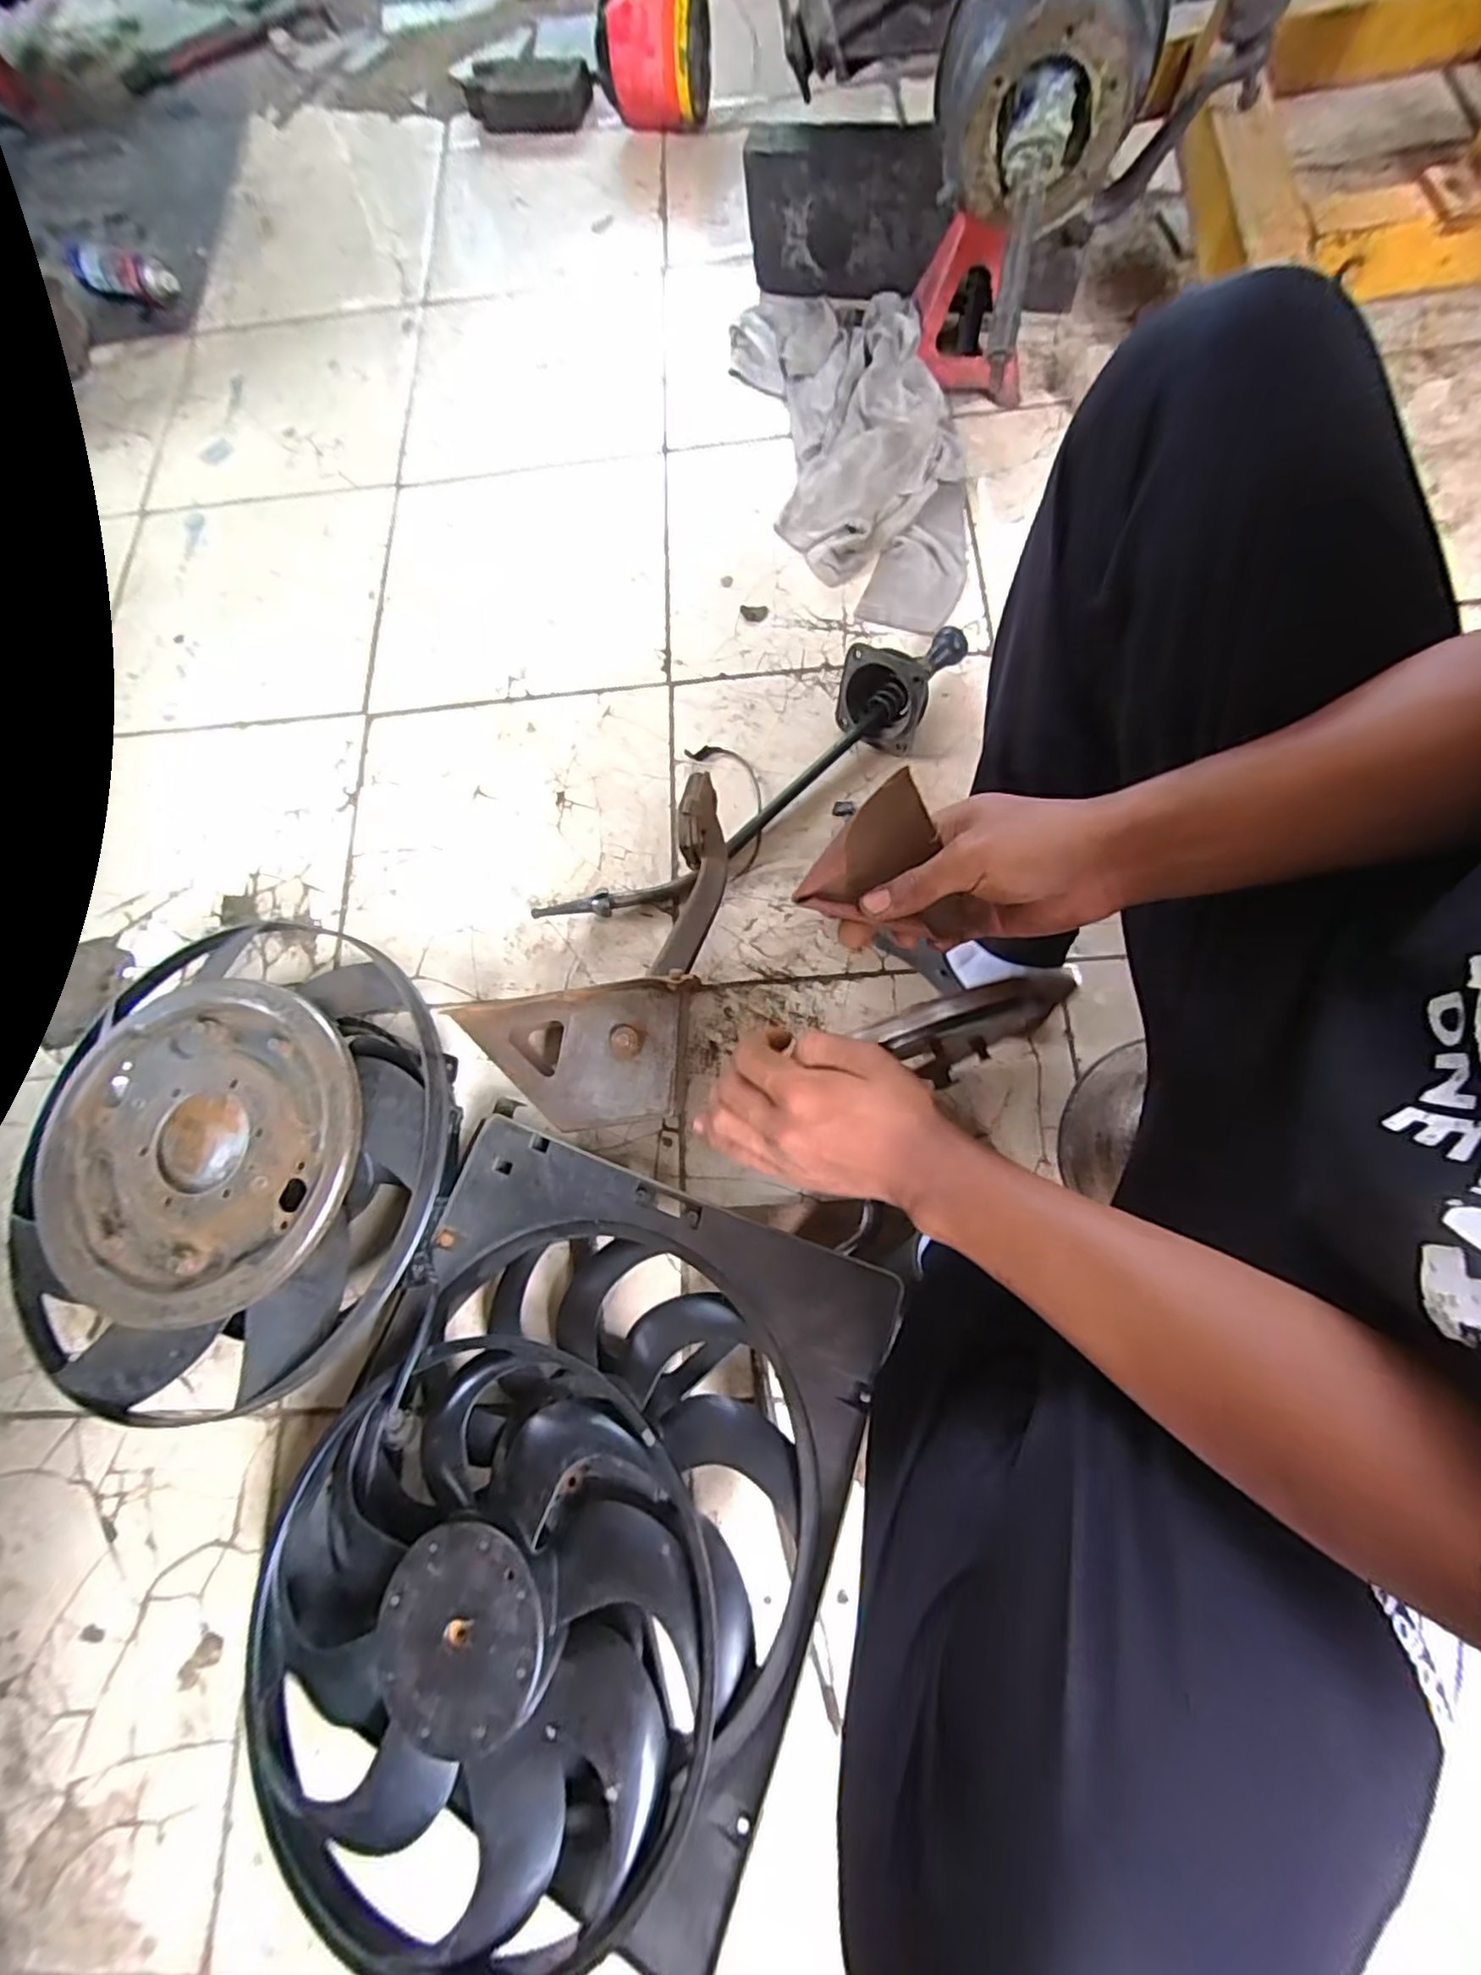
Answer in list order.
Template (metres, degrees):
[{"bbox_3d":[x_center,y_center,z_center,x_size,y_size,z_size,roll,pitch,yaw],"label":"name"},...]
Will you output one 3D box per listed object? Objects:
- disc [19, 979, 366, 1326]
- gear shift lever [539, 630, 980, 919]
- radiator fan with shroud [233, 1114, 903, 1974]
[{"bbox_3d":[-0.483,0.142,0.590,0.292,0.027,0.270,-2,74,6],"label":"disc"},{"bbox_3d":[0.024,-0.241,0.758,0.594,0.106,0.109,-34,77,-6],"label":"gear shift lever"},{"bbox_3d":[-0.148,0.421,0.557,0.413,0.130,0.512,20,75,6],"label":"radiator fan with shroud"}]

